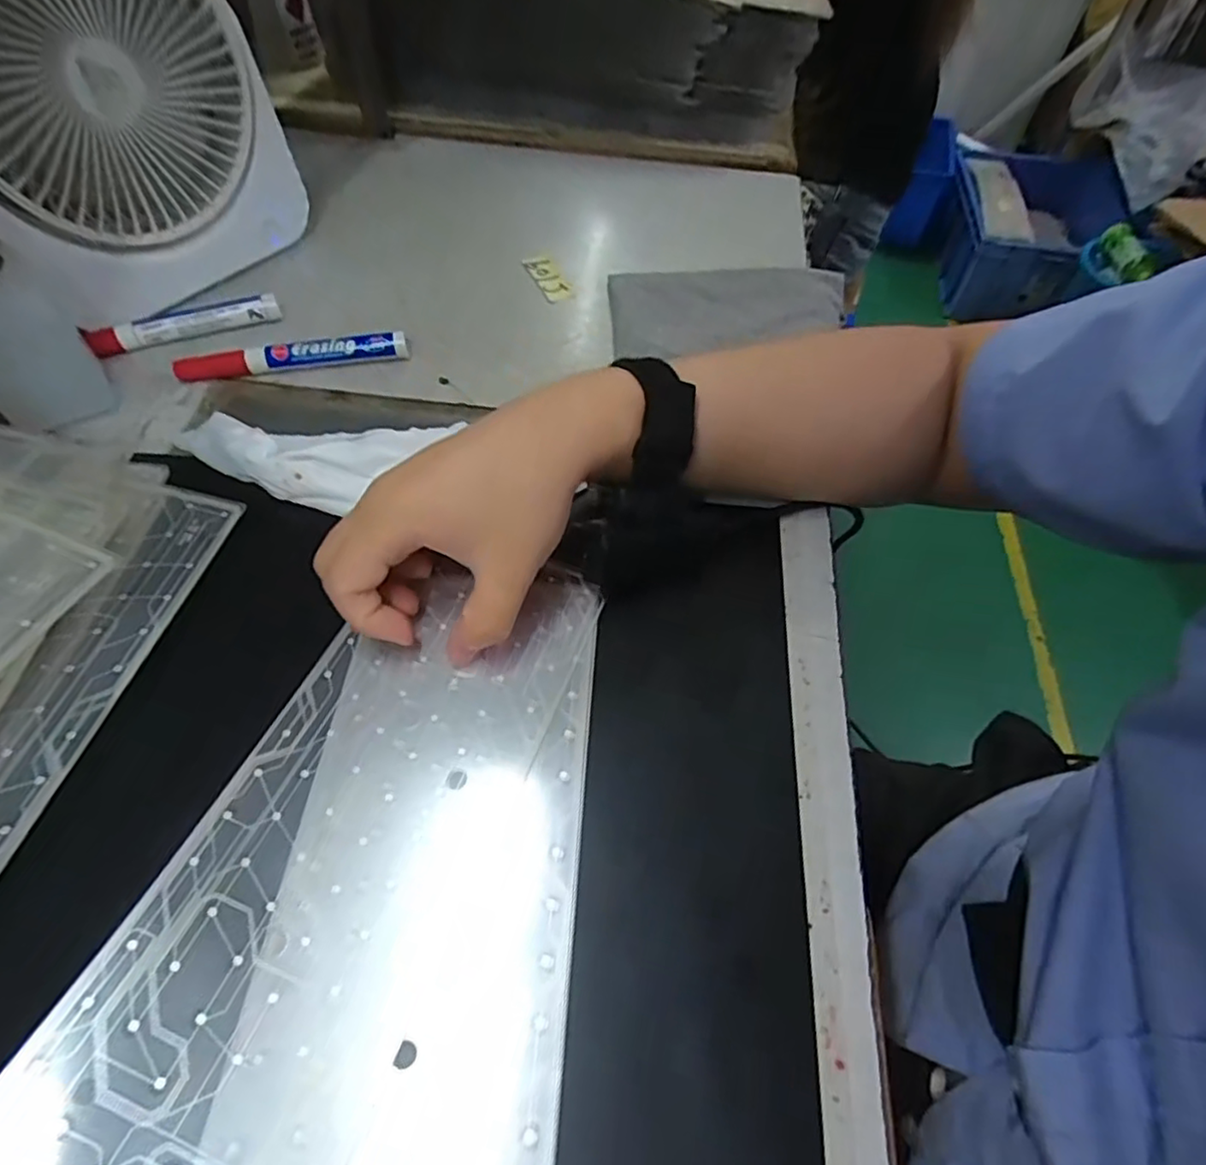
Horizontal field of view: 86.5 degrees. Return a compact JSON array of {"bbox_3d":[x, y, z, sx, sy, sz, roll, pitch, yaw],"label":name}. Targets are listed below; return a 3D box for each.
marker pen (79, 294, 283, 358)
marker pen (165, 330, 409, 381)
[{"bbox_3d":[-0.271,-0.169,0.417,0.113,0.012,0.016,-22,60,-17],"label":"marker pen"},{"bbox_3d":[-0.195,-0.142,0.407,0.139,0.018,0.014,-9,57,-9],"label":"marker pen"}]

